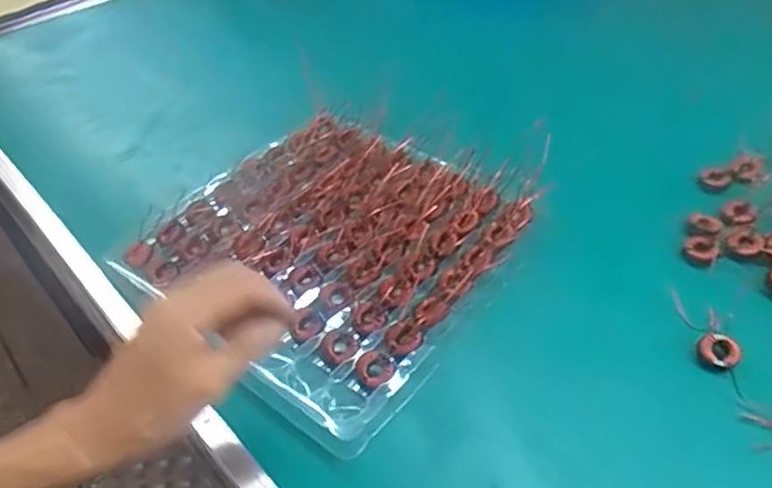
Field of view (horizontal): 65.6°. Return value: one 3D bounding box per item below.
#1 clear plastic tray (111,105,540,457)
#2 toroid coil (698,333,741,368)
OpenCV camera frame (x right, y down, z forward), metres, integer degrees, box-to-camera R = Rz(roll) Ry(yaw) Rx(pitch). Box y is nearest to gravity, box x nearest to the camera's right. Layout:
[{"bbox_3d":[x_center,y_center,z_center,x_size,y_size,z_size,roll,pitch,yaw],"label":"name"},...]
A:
[{"bbox_3d":[-0.049,0.003,0.519,0.277,0.033,0.268,29,54,28],"label":"clear plastic tray"},{"bbox_3d":[0.243,0.079,0.437,0.028,0.015,0.021,27,53,26],"label":"toroid coil"}]

